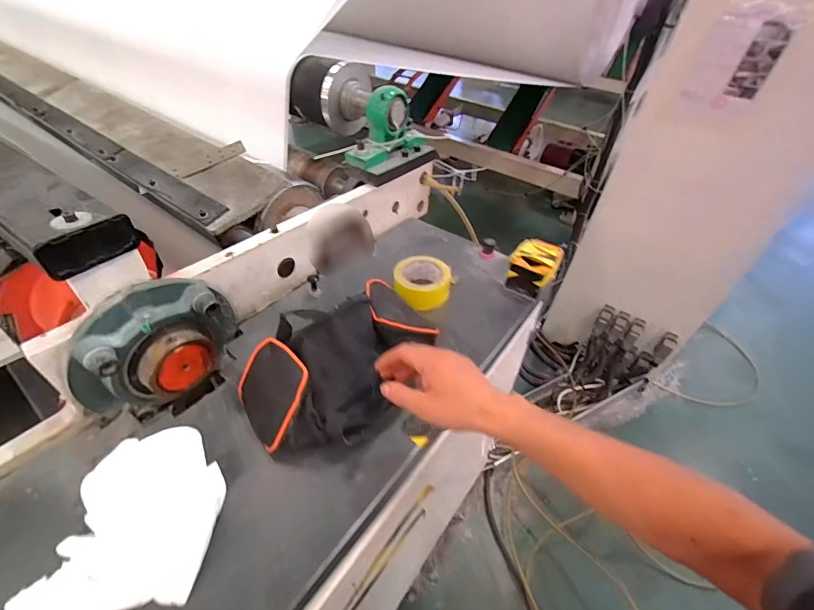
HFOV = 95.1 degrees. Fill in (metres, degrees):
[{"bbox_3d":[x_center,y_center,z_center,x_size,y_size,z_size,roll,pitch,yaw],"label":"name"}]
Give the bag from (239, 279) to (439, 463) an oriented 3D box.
[{"bbox_3d":[-0.095,0.070,0.570,0.201,0.114,0.308,29,49,24],"label":"bag"}]

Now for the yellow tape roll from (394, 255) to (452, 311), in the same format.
[{"bbox_3d":[0.030,-0.049,0.740,0.110,0.054,0.110,2,43,-2],"label":"yellow tape roll"}]

